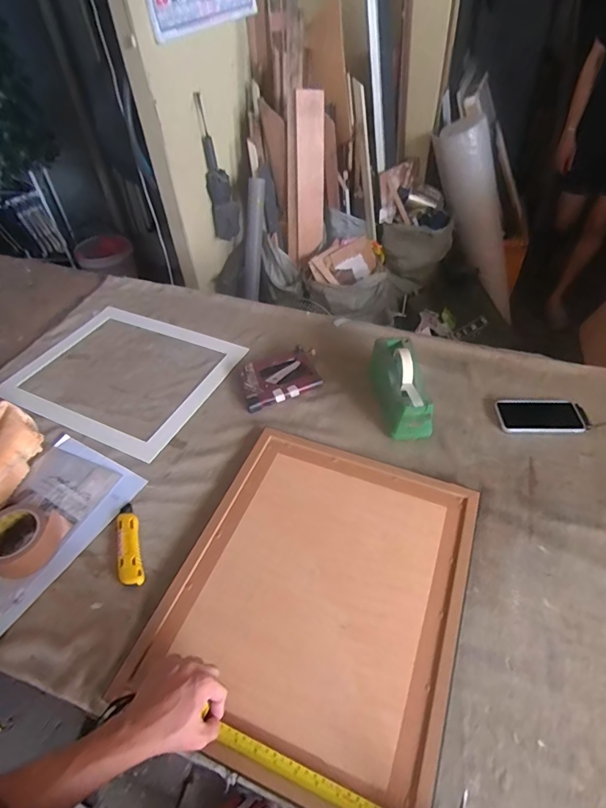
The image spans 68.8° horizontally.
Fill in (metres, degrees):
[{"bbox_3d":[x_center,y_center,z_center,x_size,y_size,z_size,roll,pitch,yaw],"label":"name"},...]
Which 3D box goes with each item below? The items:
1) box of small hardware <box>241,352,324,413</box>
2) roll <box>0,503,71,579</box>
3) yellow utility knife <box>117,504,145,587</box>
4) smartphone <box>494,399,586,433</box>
[{"bbox_3d":[-0.057,-0.058,0.973,0.166,0.023,0.135,-20,49,-14],"label":"box of small hardware"},{"bbox_3d":[-0.454,0.210,0.705,0.115,0.046,0.110,-2,47,2],"label":"roll"},{"bbox_3d":[-0.286,0.225,0.720,0.035,0.015,0.148,-17,48,-11],"label":"yellow utility knife"},{"bbox_3d":[0.477,0.021,0.895,0.162,0.011,0.085,-2,47,2],"label":"smartphone"}]

